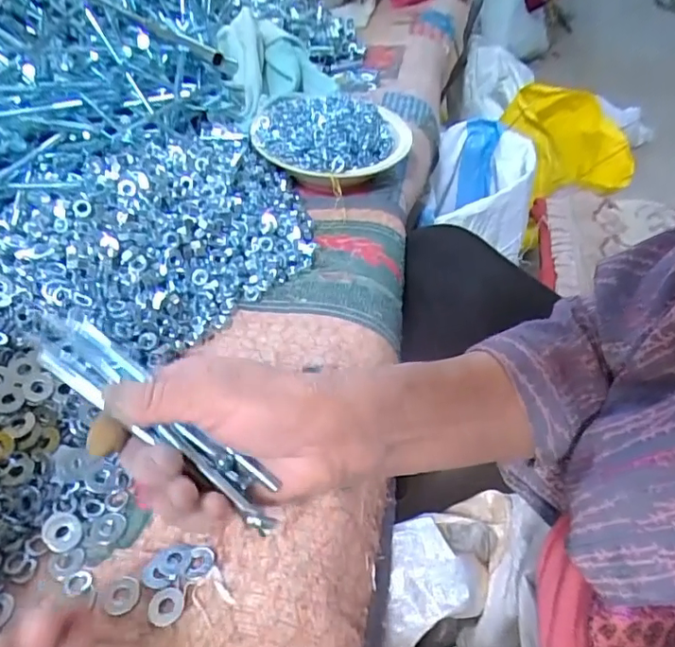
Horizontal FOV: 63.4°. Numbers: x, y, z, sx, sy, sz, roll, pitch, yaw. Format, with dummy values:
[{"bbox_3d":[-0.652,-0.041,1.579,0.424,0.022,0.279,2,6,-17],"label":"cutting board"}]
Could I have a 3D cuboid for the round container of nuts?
[{"bbox_3d":[-0.010,-0.206,0.602,0.166,0.045,0.156,3,43,-3],"label":"round container of nuts"}]

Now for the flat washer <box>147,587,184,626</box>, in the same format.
[{"bbox_3d":[-0.088,0.145,0.281,0.018,0.004,0.018,3,43,-3],"label":"flat washer"}]

